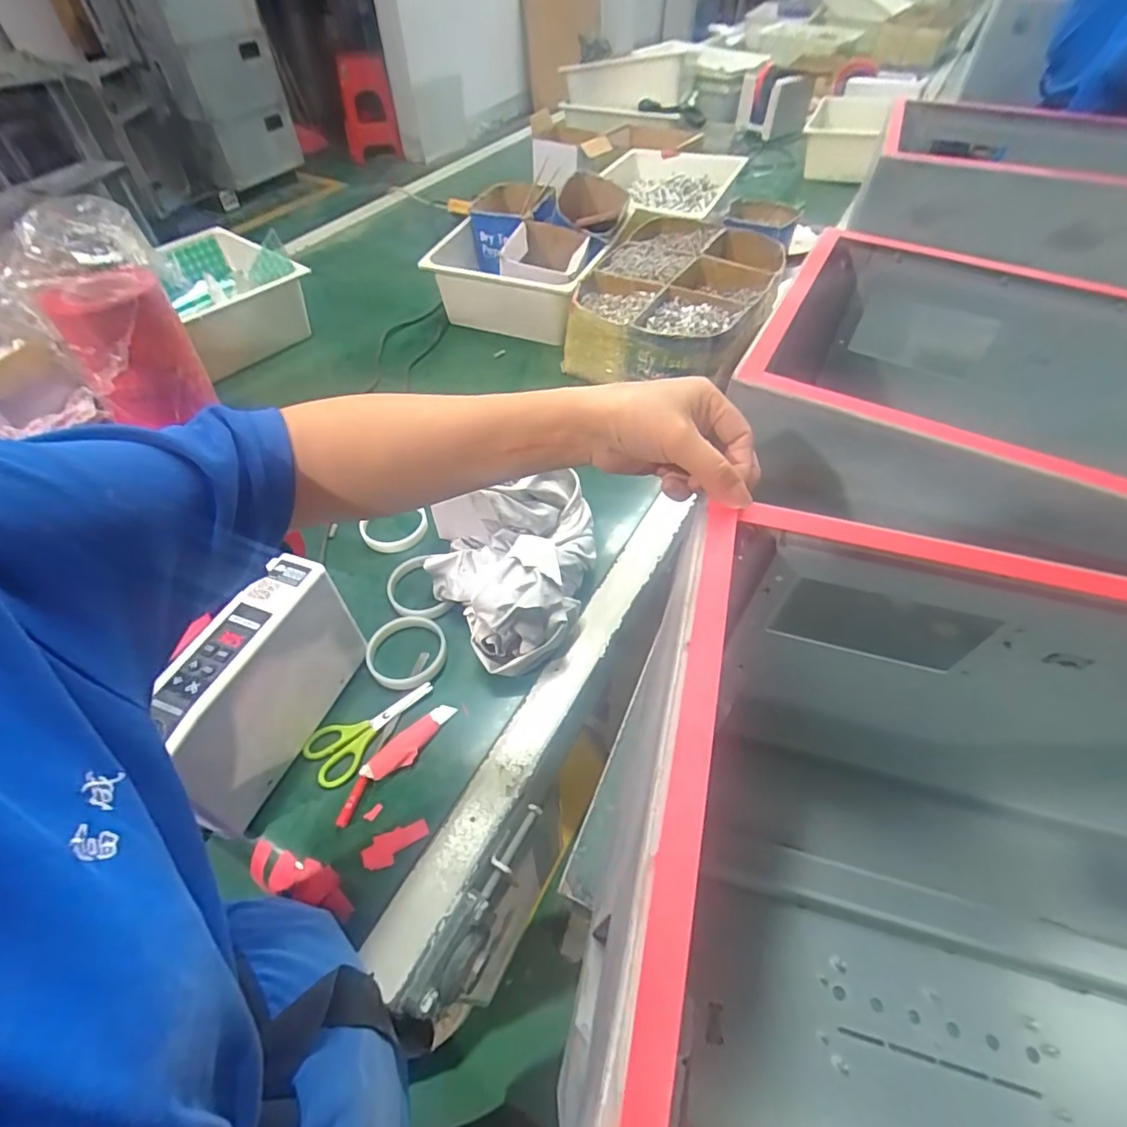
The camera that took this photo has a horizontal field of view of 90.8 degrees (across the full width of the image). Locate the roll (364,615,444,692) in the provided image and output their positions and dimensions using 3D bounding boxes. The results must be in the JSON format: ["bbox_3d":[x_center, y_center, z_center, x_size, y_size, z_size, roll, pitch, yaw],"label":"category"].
[{"bbox_3d":[-0.171,0.095,0.603,0.083,0.015,0.089,-9,53,-7],"label":"roll"}]

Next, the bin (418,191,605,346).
[{"bbox_3d":[-0.083,-0.527,1.012,0.282,0.144,0.240,14,54,11],"label":"bin"}]

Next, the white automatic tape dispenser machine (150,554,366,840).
[{"bbox_3d":[-0.269,0.117,0.502,0.067,0.147,0.212,14,53,10],"label":"white automatic tape dispenser machine"}]

